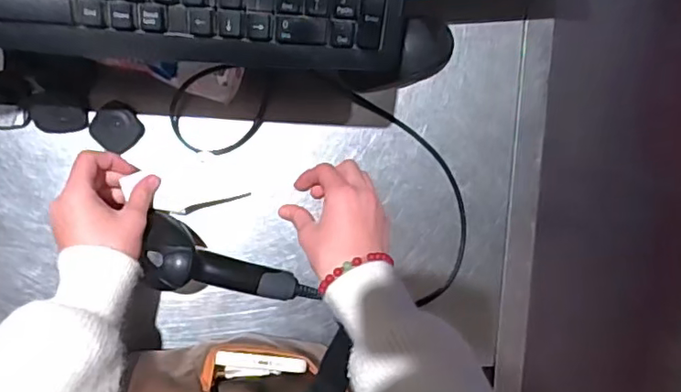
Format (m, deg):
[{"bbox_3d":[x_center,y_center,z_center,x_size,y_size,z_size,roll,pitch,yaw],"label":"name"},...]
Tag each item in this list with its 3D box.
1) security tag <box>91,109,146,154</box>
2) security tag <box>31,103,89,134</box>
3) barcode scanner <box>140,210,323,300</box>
[{"bbox_3d":[-0.208,-0.062,0.534,0.043,0.024,0.040,-41,99,-3],"label":"security tag"},{"bbox_3d":[-0.256,-0.071,0.526,0.047,0.011,0.030,4,94,-8],"label":"security tag"},{"bbox_3d":[-0.103,0.066,0.539,0.158,0.070,0.058,19,92,-22],"label":"barcode scanner"}]

